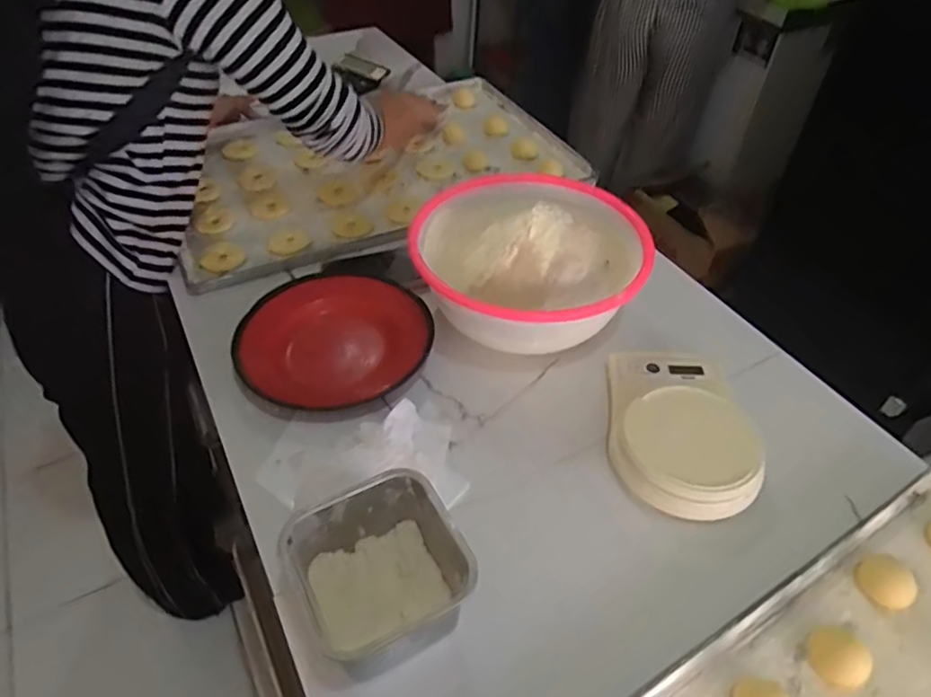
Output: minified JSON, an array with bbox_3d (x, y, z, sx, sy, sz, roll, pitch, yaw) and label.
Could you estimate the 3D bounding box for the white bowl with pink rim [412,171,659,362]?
[{"bbox_3d":[0.067,-0.101,0.717,0.244,0.120,0.242,0,45,0],"label":"white bowl with pink rim"}]

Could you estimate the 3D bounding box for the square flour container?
[{"bbox_3d":[-0.063,0.173,0.468,0.116,0.088,0.116,-24,50,-22],"label":"square flour container"}]

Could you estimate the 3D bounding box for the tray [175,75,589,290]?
[{"bbox_3d":[-0.148,-0.289,0.959,0.568,0.035,0.383,-18,48,-13],"label":"tray"}]

